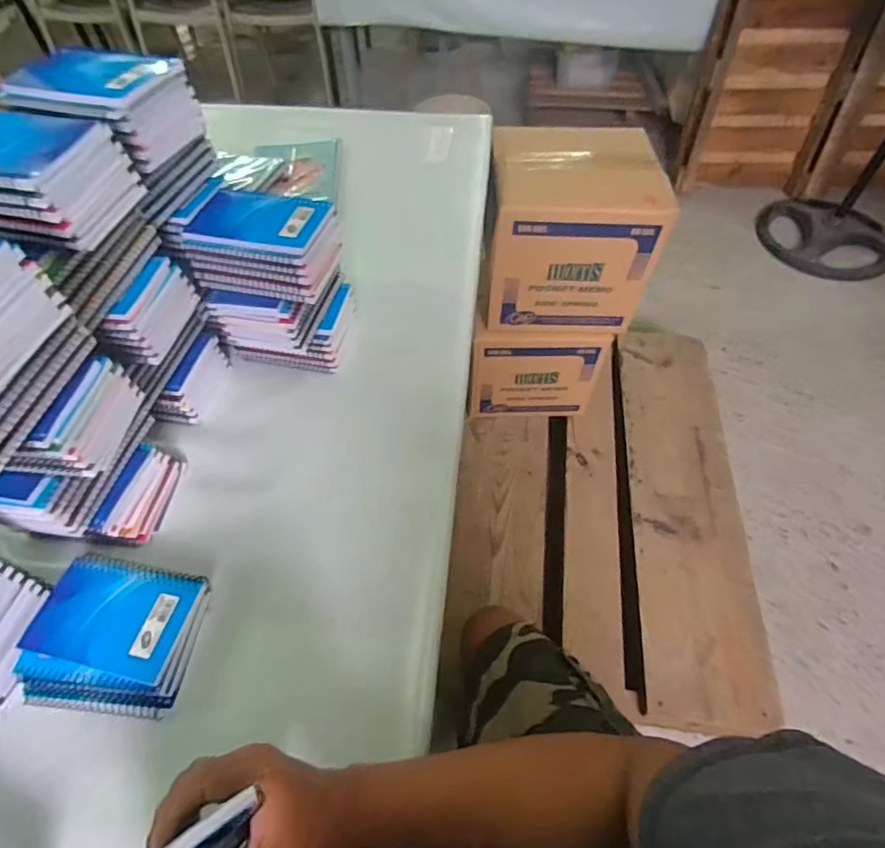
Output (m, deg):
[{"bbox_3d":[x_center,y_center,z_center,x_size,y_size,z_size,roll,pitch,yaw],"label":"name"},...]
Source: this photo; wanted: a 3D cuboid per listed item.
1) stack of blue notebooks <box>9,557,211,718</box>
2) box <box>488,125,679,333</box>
[{"bbox_3d":[-0.281,0.177,0.430,0.133,0.031,0.115,6,56,4],"label":"stack of blue notebooks"},{"bbox_3d":[0.246,-0.393,1.015,0.298,0.299,0.275,0,56,0],"label":"box"}]

